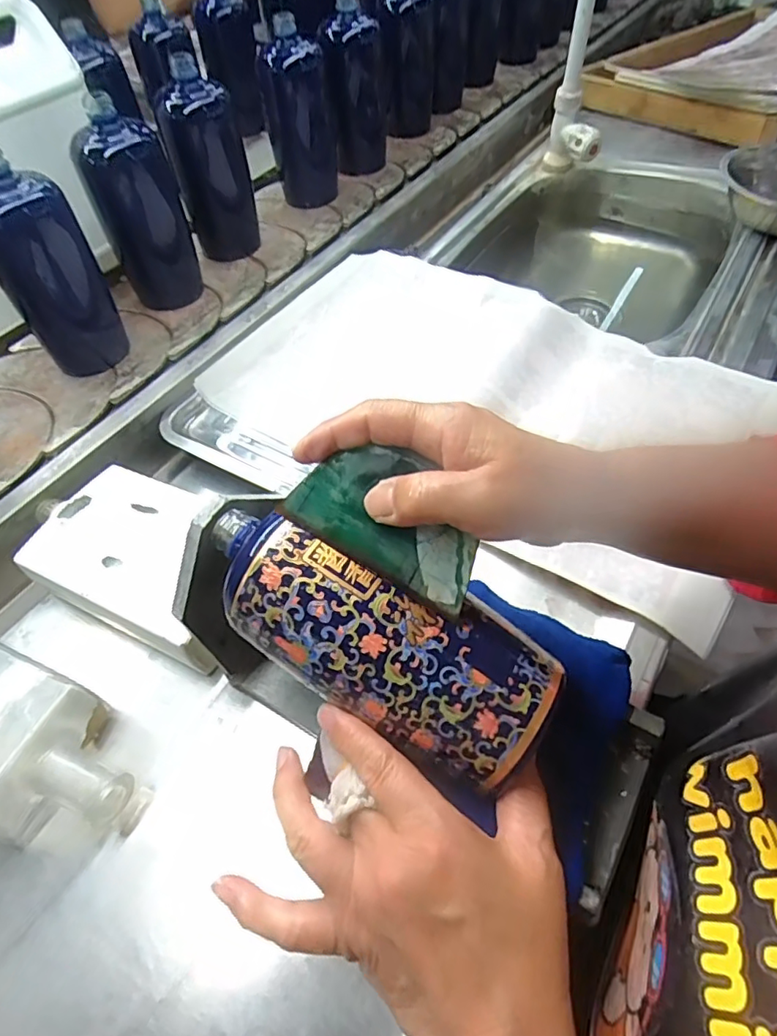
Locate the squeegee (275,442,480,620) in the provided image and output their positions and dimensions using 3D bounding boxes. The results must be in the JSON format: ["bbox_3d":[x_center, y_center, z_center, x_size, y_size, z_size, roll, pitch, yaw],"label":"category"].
[{"bbox_3d":[0.001,-0.001,0.258,0.094,0.004,0.053,31,94,10],"label":"squeegee"}]

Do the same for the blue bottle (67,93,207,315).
[{"bbox_3d":[-0.255,-0.321,0.584,0.073,0.170,0.073,0,56,1],"label":"blue bottle"}]

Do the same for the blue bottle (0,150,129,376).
[{"bbox_3d":[-0.312,-0.227,0.519,0.059,0.175,0.077,8,56,7],"label":"blue bottle"}]

